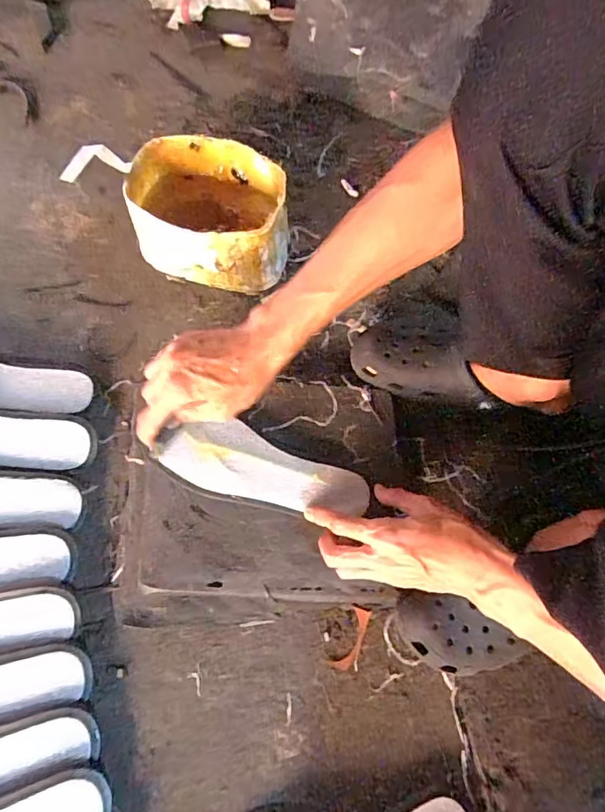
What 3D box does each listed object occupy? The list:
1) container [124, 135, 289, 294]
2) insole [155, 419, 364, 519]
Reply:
[{"bbox_3d":[-0.116,-0.232,0.612,0.181,0.130,0.152,-4,68,-4],"label":"container"},{"bbox_3d":[-0.039,0.065,0.519,0.219,0.017,0.073,14,69,5],"label":"insole"}]

